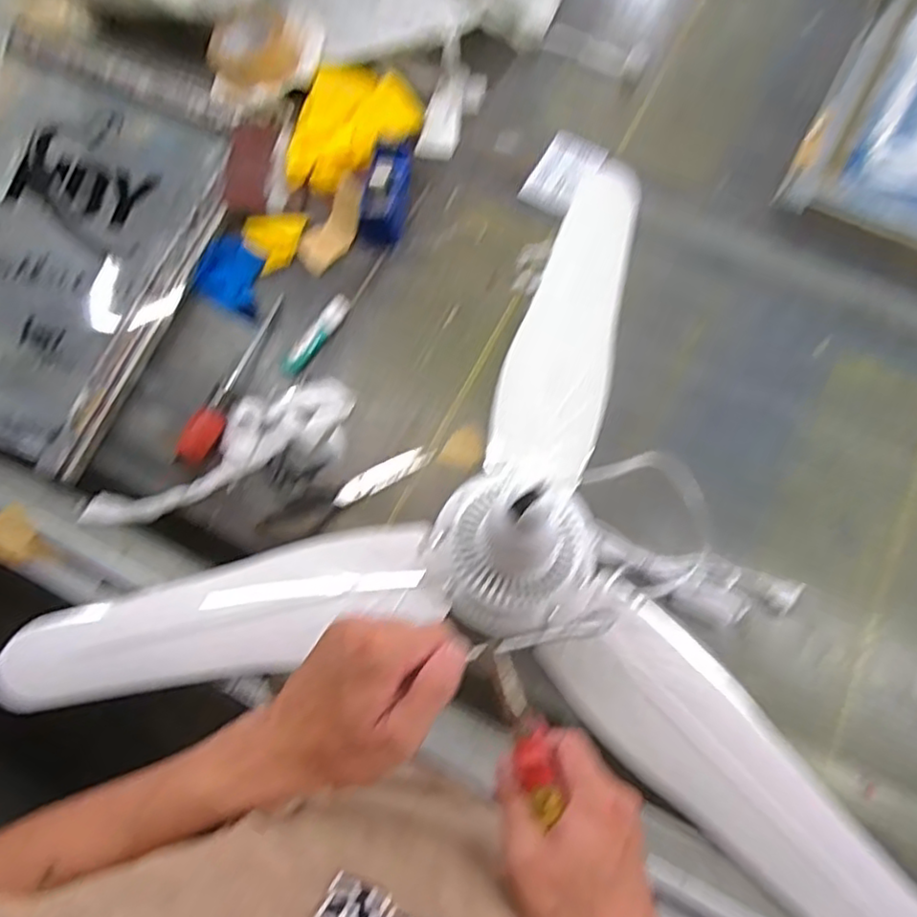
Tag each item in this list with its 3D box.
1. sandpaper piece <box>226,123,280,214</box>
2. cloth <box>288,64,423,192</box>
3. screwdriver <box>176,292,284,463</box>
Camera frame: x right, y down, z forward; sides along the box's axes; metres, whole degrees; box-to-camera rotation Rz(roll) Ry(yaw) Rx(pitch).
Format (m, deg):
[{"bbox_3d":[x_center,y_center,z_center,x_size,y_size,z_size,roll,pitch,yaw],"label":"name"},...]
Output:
[{"bbox_3d":[-0.270,-0.381,0.857,0.052,0.009,0.130,4,75,2],"label":"sandpaper piece"},{"bbox_3d":[-0.152,-0.443,0.880,0.145,0.030,0.208,28,77,9],"label":"cloth"},{"bbox_3d":[-0.262,-0.099,0.774,0.029,0.026,0.236,18,64,6],"label":"screwdriver"}]

